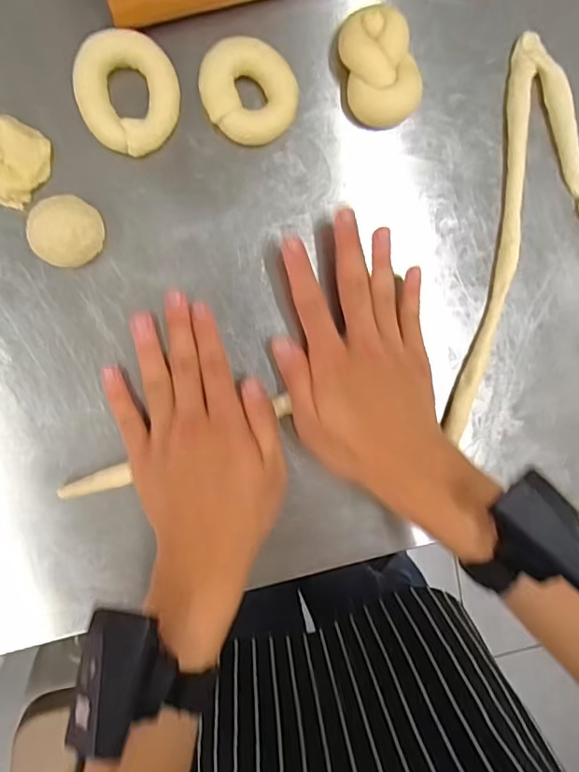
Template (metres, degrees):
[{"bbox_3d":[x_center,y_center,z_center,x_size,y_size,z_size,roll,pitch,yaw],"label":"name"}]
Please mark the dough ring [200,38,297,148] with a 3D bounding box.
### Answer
[{"bbox_3d":[-0.027,-0.198,0.363,0.064,0.016,0.063,-1,96,-8],"label":"dough ring"}]

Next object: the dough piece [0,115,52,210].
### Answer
[{"bbox_3d":[-0.183,-0.147,0.344,0.049,0.018,0.049,-1,96,-8],"label":"dough piece"}]

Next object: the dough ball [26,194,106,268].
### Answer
[{"bbox_3d":[-0.143,-0.099,0.346,0.040,0.035,0.043,-1,96,-8],"label":"dough ball"}]

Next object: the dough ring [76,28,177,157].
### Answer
[{"bbox_3d":[-0.105,-0.190,0.351,0.062,0.020,0.074,-9,97,-7],"label":"dough ring"}]

